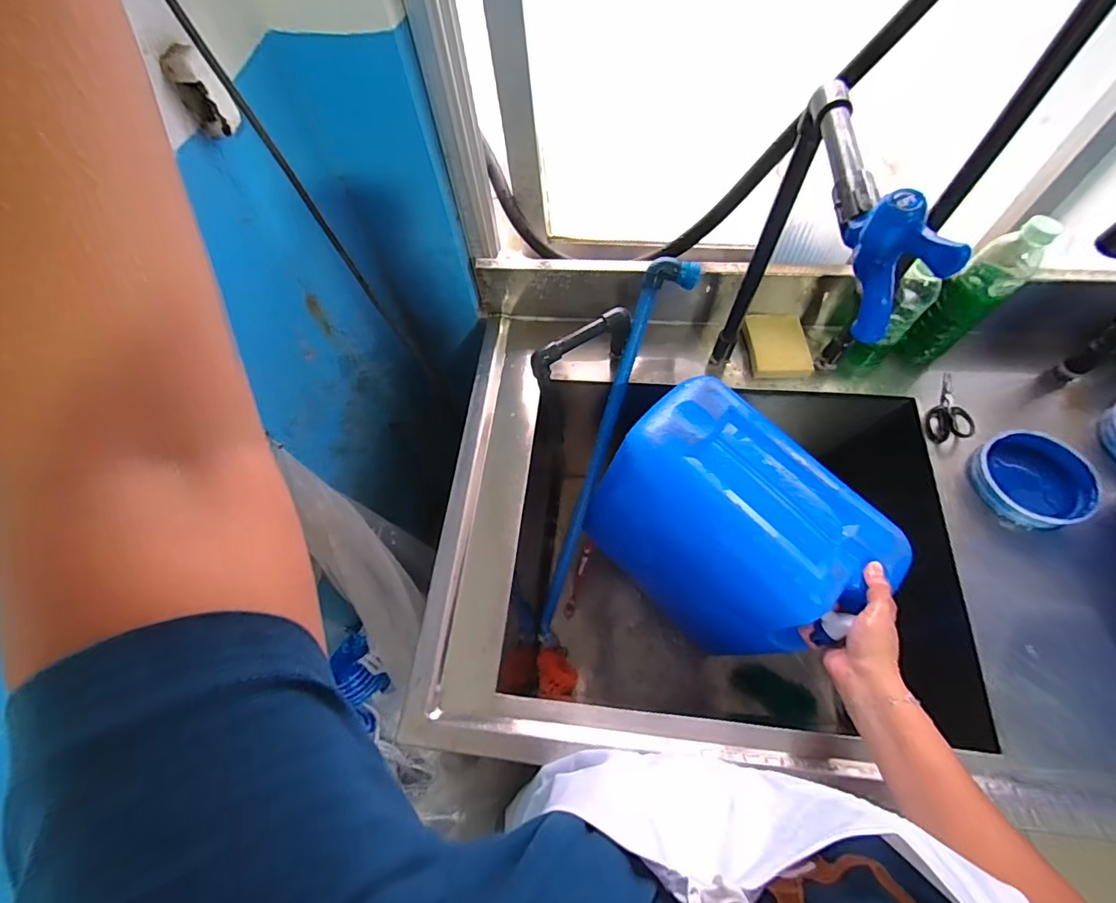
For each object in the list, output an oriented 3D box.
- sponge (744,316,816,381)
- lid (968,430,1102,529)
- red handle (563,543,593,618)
[{"bbox_3d":[0.318,-0.155,0.696,0.080,0.016,0.105,-5,71,8],"label":"sponge"},{"bbox_3d":[0.582,0.033,0.590,0.125,0.033,0.117,-2,62,3],"label":"lid"},{"bbox_3d":[0.040,0.246,0.933,0.019,0.019,0.147,16,64,12],"label":"red handle"}]

